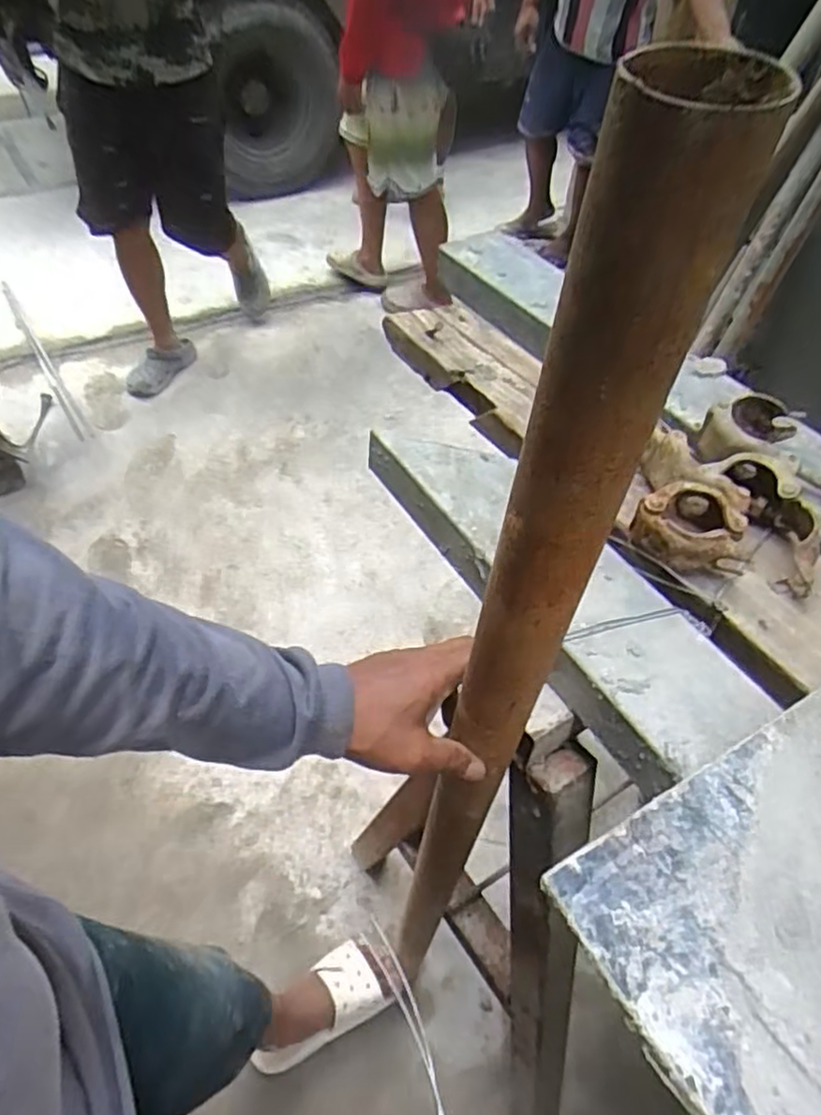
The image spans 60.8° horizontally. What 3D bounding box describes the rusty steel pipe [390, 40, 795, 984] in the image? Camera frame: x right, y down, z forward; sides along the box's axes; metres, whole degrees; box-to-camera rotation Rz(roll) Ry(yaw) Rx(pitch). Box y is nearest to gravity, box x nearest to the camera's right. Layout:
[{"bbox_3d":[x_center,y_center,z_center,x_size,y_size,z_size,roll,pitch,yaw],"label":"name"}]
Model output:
[{"bbox_3d":[0.040,0.164,0.540,0.049,0.925,0.057,34,55,21],"label":"rusty steel pipe"}]

